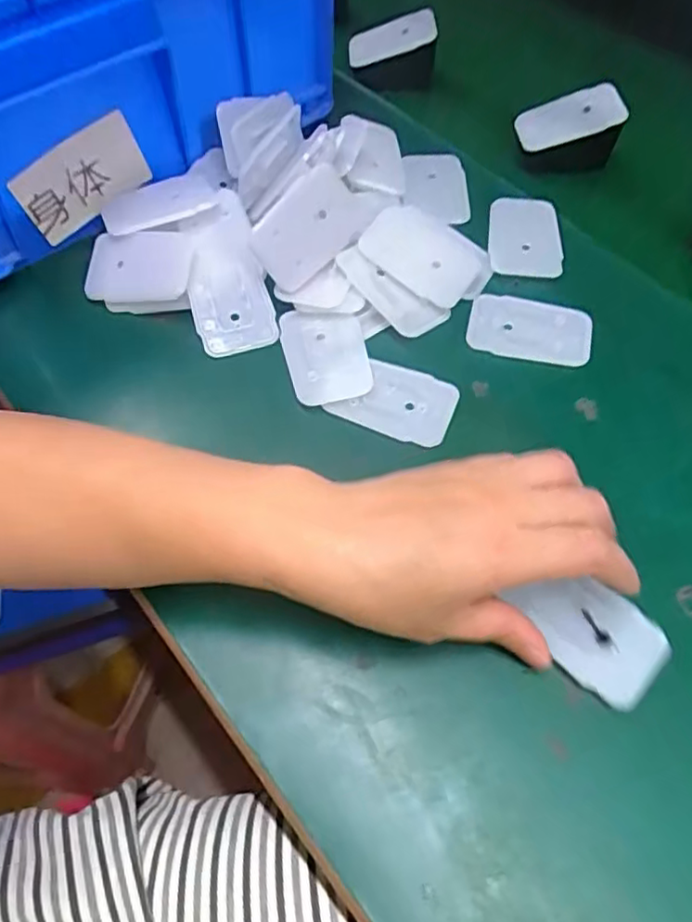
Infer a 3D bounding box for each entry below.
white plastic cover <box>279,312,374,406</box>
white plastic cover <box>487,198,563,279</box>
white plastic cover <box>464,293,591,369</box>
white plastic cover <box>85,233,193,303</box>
[{"bbox_3d":[-0.011,-0.060,0.354,0.045,0.006,0.063,-9,61,-4],"label":"white plastic cover"},{"bbox_3d":[0.113,-0.142,0.397,0.045,0.007,0.061,7,61,5],"label":"white plastic cover"},{"bbox_3d":[0.107,-0.077,0.367,0.069,0.005,0.045,12,62,8],"label":"white plastic cover"},{"bbox_3d":[-0.123,-0.115,0.372,0.062,0.005,0.040,2,90,6],"label":"white plastic cover"}]

